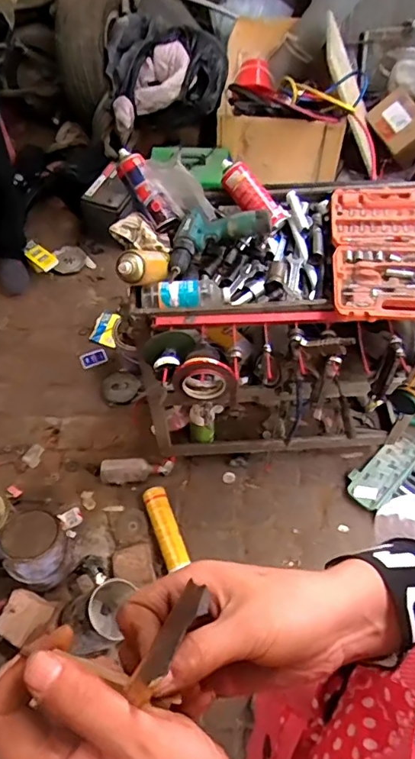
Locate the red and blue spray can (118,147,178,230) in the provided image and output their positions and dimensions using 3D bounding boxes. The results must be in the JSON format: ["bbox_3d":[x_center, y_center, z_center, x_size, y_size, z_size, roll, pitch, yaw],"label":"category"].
[{"bbox_3d":[-0.130,-0.399,1.075,0.050,0.055,0.183,-37,101,-18],"label":"red and blue spray can"}]

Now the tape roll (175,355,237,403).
[{"bbox_3d":[-0.002,-0.002,0.982,0.114,0.132,0.030,-1,58,0],"label":"tape roll"}]

